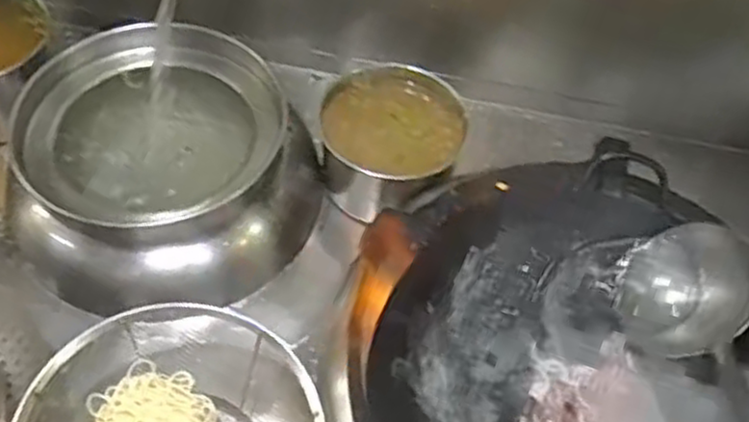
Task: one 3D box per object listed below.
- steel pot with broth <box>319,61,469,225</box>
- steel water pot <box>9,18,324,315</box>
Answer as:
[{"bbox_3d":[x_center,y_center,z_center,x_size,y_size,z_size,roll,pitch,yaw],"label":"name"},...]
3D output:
[{"bbox_3d":[0.021,-0.084,1.013,0.179,0.146,0.173,3,52,-3],"label":"steel pot with broth"},{"bbox_3d":[-0.260,-0.048,0.928,0.349,0.205,0.279,19,53,10],"label":"steel water pot"}]

